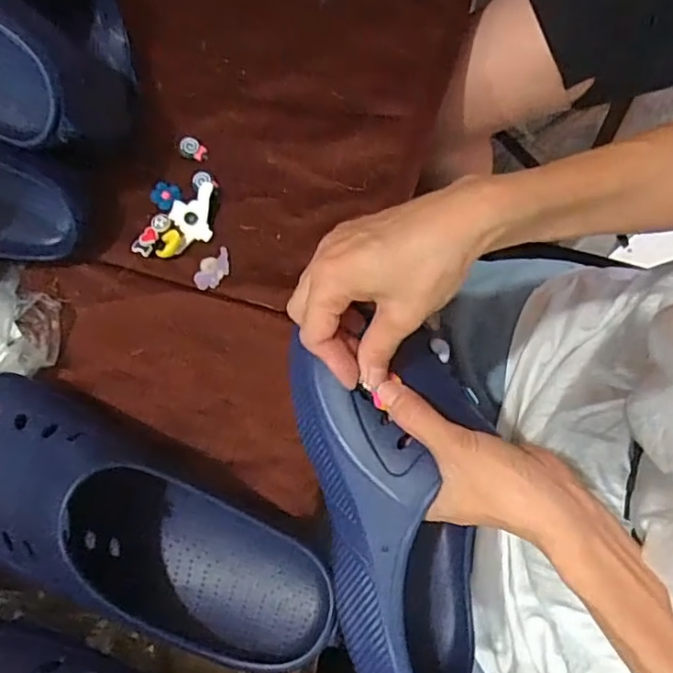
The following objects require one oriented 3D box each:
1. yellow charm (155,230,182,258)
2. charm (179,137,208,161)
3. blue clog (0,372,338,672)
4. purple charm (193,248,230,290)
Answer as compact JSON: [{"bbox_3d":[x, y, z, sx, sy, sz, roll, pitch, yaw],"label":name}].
[{"bbox_3d":[-0.137,-0.076,0.489,0.018,0.004,0.024,11,76,5],"label":"yellow charm"},{"bbox_3d":[-0.122,-0.160,0.507,0.025,0.005,0.016,27,78,9],"label":"charm"},{"bbox_3d":[-0.142,0.122,0.382,0.298,0.088,0.108,27,78,12],"label":"blue clog"},{"bbox_3d":[-0.099,-0.055,0.481,0.023,0.004,0.038,37,80,11],"label":"purple charm"}]

